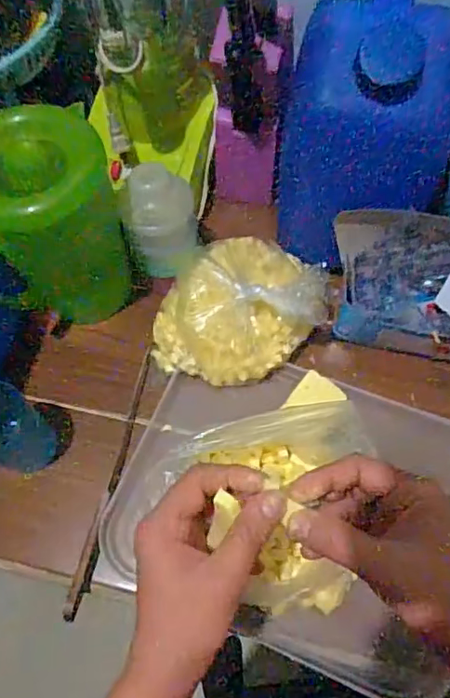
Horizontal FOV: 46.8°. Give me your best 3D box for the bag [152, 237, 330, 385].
[{"bbox_3d":[0.015,-0.040,0.525,0.133,0.096,0.166,36,72,18],"label":"bag"}]

